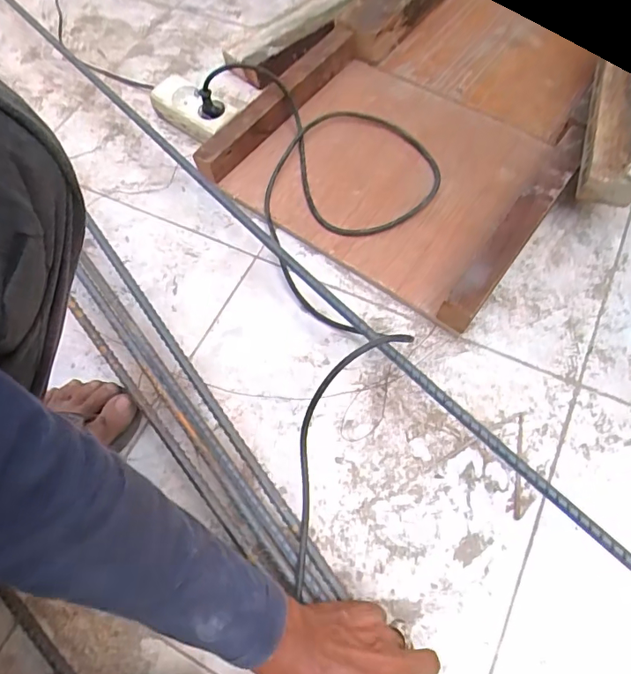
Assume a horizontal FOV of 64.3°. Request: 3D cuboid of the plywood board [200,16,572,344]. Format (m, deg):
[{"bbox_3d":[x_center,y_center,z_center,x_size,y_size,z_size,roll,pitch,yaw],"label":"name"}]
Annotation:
[{"bbox_3d":[0.095,-0.230,0.648,0.404,0.056,0.315,34,71,18],"label":"plywood board"}]

